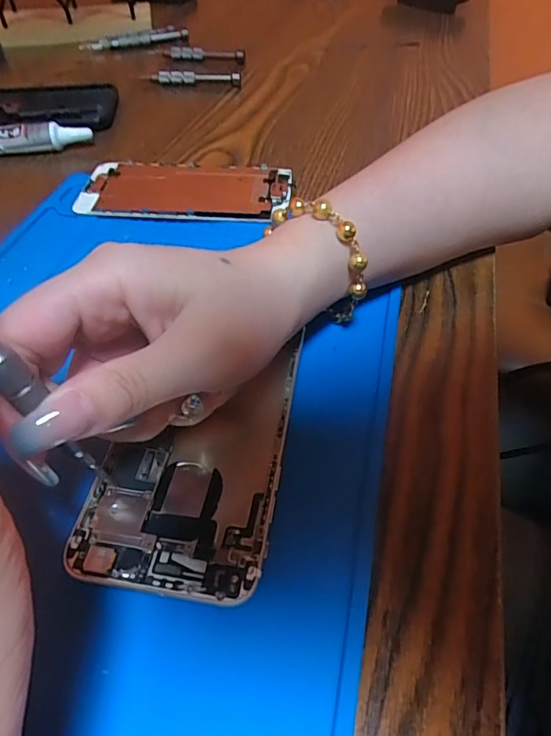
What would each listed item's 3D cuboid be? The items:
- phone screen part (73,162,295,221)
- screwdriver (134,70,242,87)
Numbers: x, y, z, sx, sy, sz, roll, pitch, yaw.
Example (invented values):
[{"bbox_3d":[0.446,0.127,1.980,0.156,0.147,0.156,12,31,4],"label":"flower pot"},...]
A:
[{"bbox_3d":[-0.058,-0.118,0.320,0.135,0.005,0.066,1,49,2],"label":"phone screen part"},{"bbox_3d":[-0.081,-0.266,0.444,0.098,0.011,0.011,4,50,2],"label":"screwdriver"}]

